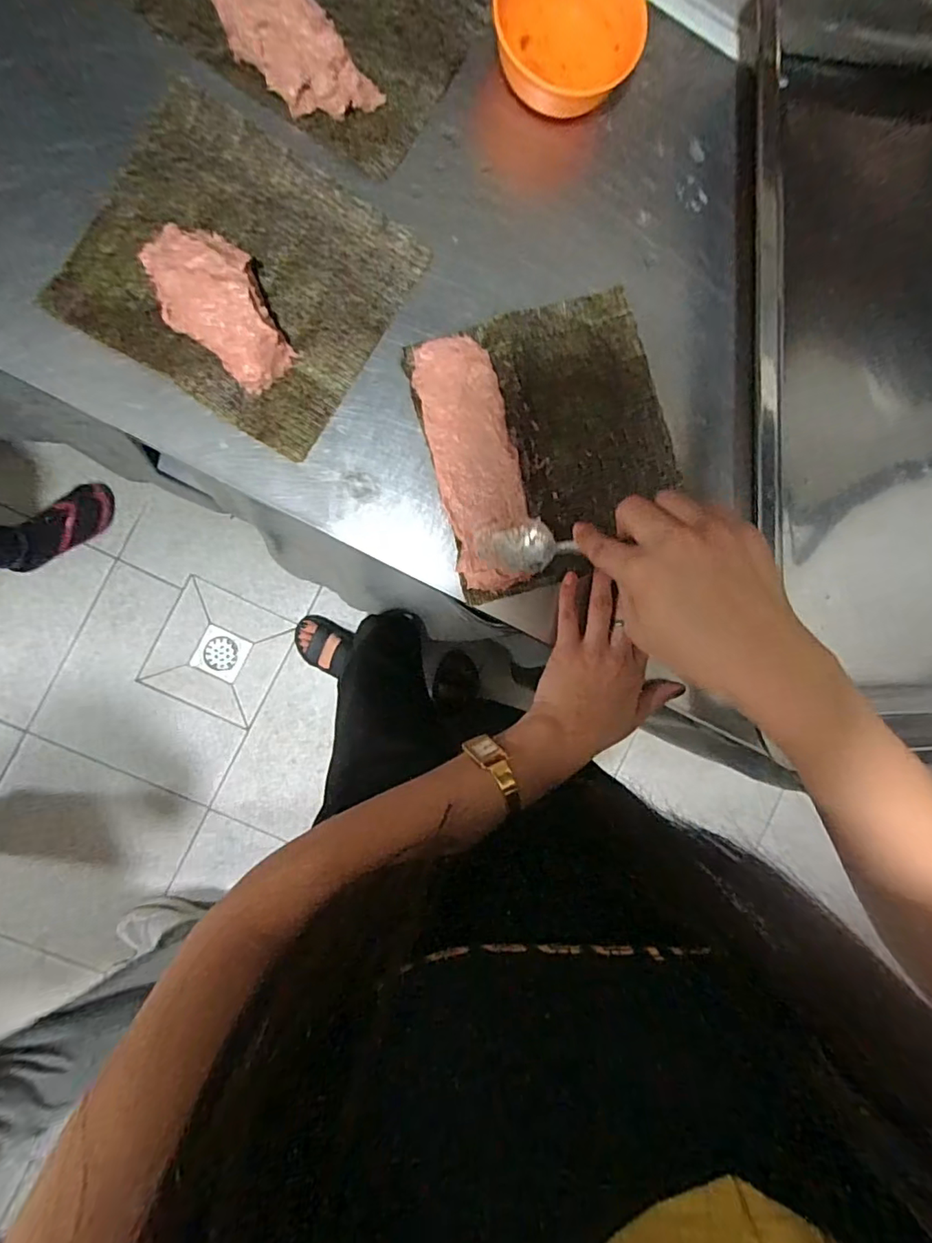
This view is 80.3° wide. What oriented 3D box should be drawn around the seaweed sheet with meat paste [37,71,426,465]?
[{"bbox_3d":[-0.156,-0.243,0.381,0.195,0.030,0.180,30,87,-7],"label":"seaweed sheet with meat paste"}]

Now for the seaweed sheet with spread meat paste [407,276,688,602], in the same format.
[{"bbox_3d":[0.063,-0.135,0.422,0.182,0.014,0.197,-18,93,-7],"label":"seaweed sheet with spread meat paste"}]

